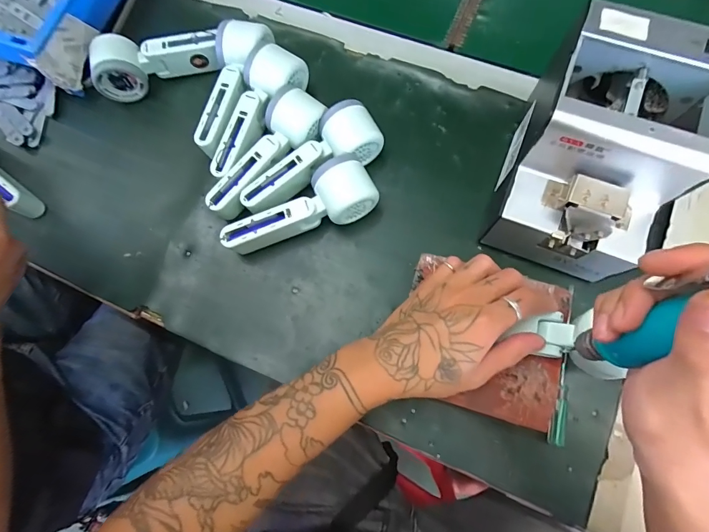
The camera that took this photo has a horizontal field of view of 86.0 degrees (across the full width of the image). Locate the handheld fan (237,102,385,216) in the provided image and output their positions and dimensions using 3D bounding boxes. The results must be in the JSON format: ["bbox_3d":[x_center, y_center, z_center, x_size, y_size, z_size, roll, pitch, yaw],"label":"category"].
[{"bbox_3d":[-0.050,-0.114,0.412,0.160,0.054,0.053,-31,74,-5],"label":"handheld fan"}]

